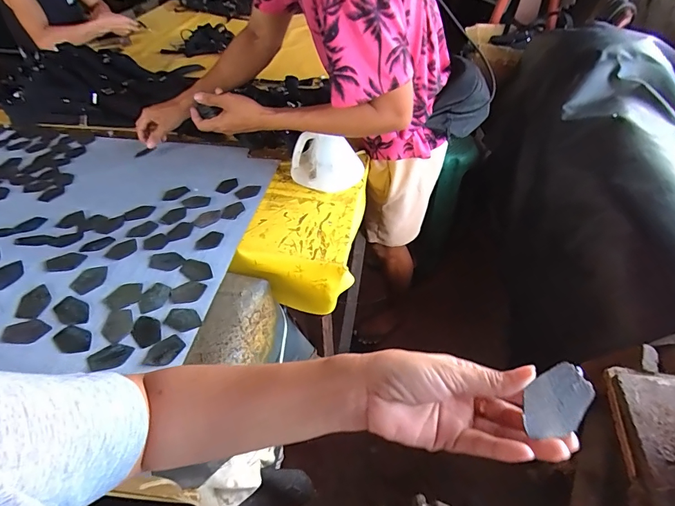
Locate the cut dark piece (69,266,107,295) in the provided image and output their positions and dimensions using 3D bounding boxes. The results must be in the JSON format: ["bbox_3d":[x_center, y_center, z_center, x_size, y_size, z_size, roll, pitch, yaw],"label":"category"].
[{"bbox_3d":[-0.382,0.041,0.595,0.042,0.006,0.054,17,48,16],"label":"cut dark piece"}]

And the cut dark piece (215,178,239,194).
[{"bbox_3d":[-0.229,-0.142,0.800,0.035,0.004,0.055,18,48,16],"label":"cut dark piece"}]

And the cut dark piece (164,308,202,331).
[{"bbox_3d":[-0.229,0.100,0.572,0.053,0.006,0.036,11,47,10],"label":"cut dark piece"}]

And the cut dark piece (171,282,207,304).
[{"bbox_3d":[-0.234,0.061,0.600,0.052,0.004,0.037,-11,47,-10],"label":"cut dark piece"}]

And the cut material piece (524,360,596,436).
[{"bbox_3d":[0.148,0.101,0.258,0.037,0.004,0.052,43,77,6],"label":"cut material piece"}]

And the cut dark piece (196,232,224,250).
[{"bbox_3d":[-0.224,-0.022,0.676,0.037,0.004,0.054,25,51,23],"label":"cut dark piece"}]

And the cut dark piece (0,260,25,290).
[{"bbox_3d":[-0.500,0.036,0.580,0.041,0.007,0.052,23,50,21],"label":"cut dark piece"}]

